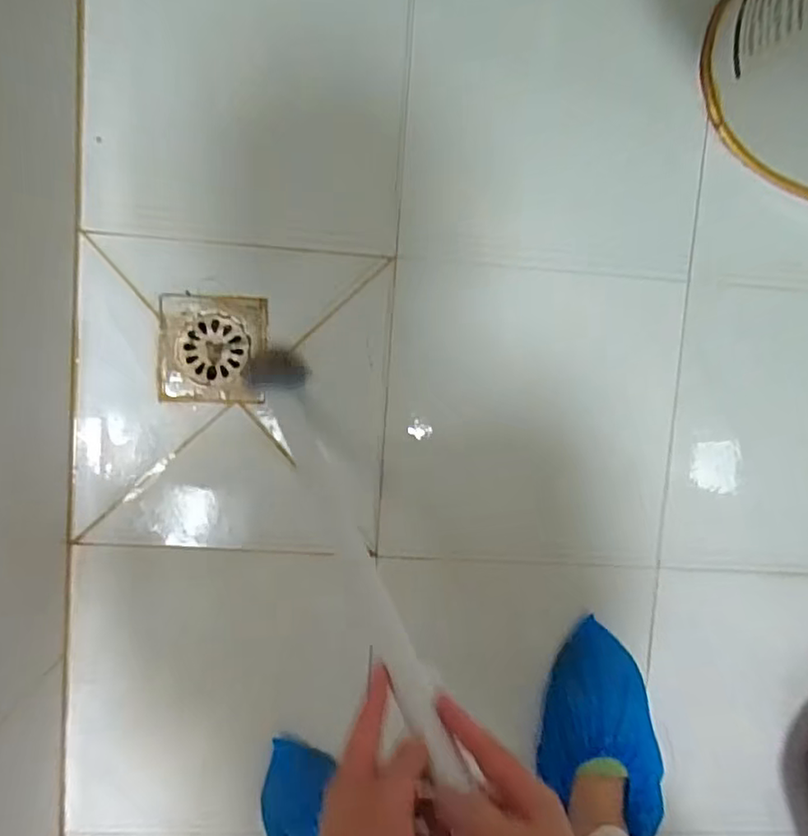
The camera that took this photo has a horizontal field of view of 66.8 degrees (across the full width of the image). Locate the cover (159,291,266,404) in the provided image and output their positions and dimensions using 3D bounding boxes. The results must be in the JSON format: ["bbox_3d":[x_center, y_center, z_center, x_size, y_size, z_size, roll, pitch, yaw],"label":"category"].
[{"bbox_3d":[-0.184,-0.066,0.591,0.099,0.007,0.102,2,95,-4],"label":"cover"}]

